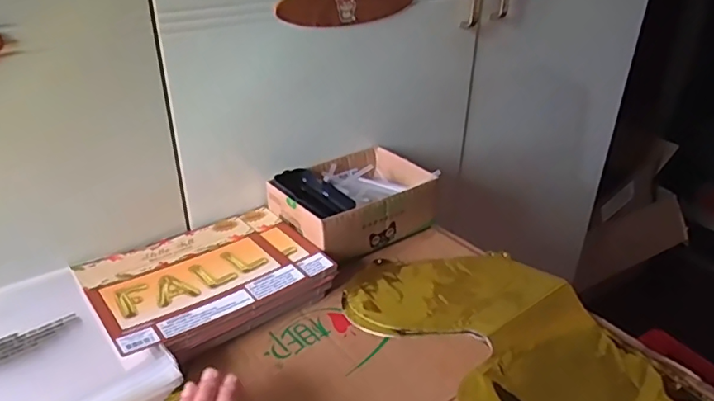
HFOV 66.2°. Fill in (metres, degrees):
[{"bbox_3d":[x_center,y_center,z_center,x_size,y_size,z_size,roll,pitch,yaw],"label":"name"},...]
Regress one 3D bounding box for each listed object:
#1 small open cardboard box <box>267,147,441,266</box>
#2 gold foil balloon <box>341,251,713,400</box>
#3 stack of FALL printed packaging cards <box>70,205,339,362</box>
[{"bbox_3d":[-0.004,0.002,0.689,0.180,0.065,0.128,-22,38,-35],"label":"small open cardboard box"},{"bbox_3d":[0.180,0.154,0.494,0.202,0.019,0.423,-18,36,-31],"label":"gold foil balloon"},{"bbox_3d":[-0.158,0.081,0.583,0.222,0.031,0.174,-23,39,-35],"label":"stack of FALL printed packaging cards"}]

